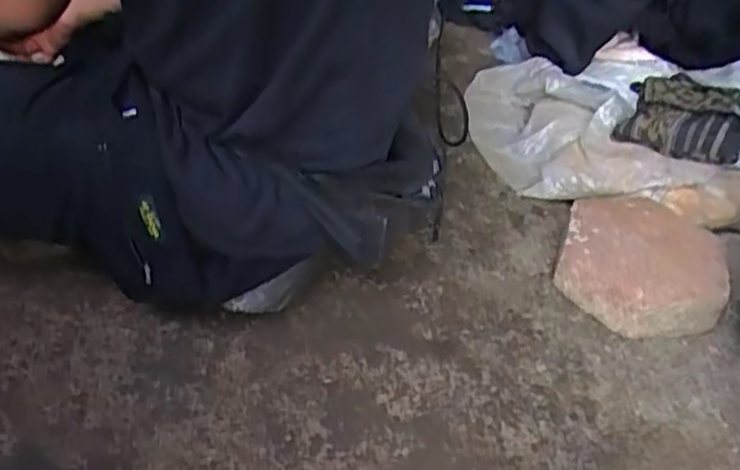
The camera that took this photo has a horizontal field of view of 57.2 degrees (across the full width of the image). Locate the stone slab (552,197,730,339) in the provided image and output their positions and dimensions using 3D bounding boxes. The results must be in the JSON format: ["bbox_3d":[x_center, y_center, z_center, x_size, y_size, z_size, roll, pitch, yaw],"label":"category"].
[{"bbox_3d":[0.335,0.033,0.849,0.191,0.080,0.208,18,40,13],"label":"stone slab"}]

